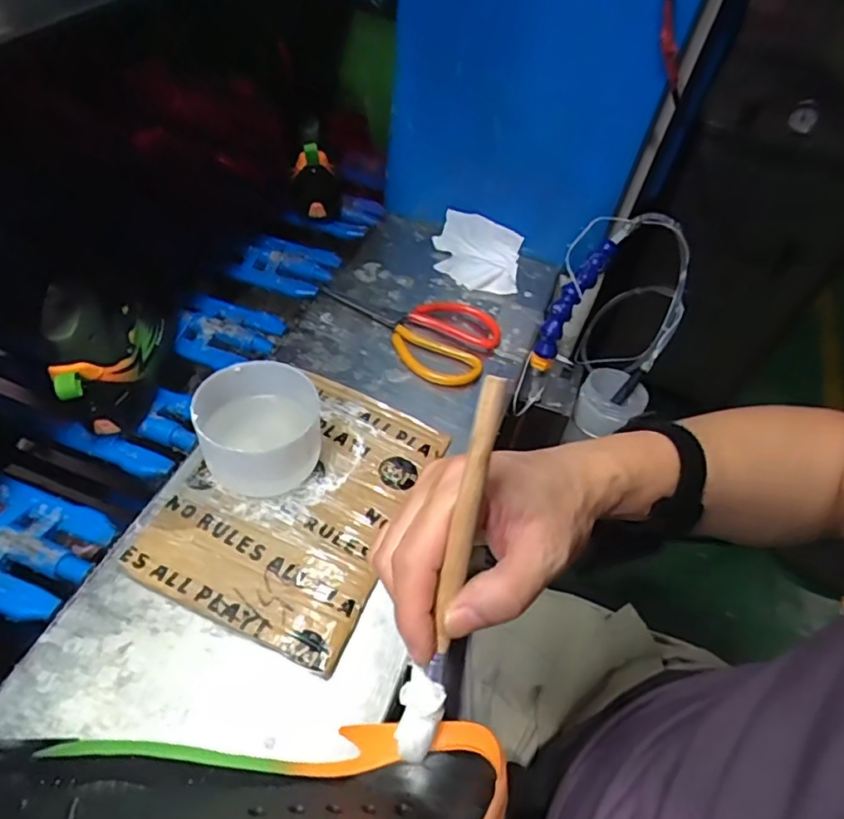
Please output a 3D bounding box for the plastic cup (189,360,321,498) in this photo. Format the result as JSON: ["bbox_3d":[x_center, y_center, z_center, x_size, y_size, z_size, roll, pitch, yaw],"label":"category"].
[{"bbox_3d":[-0.128,0.020,0.476,0.089,0.071,0.088,5,49,-6],"label":"plastic cup"}]

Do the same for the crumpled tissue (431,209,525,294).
[{"bbox_3d":[0.067,-0.194,0.724,0.104,0.032,0.111,13,48,2],"label":"crumpled tissue"}]

